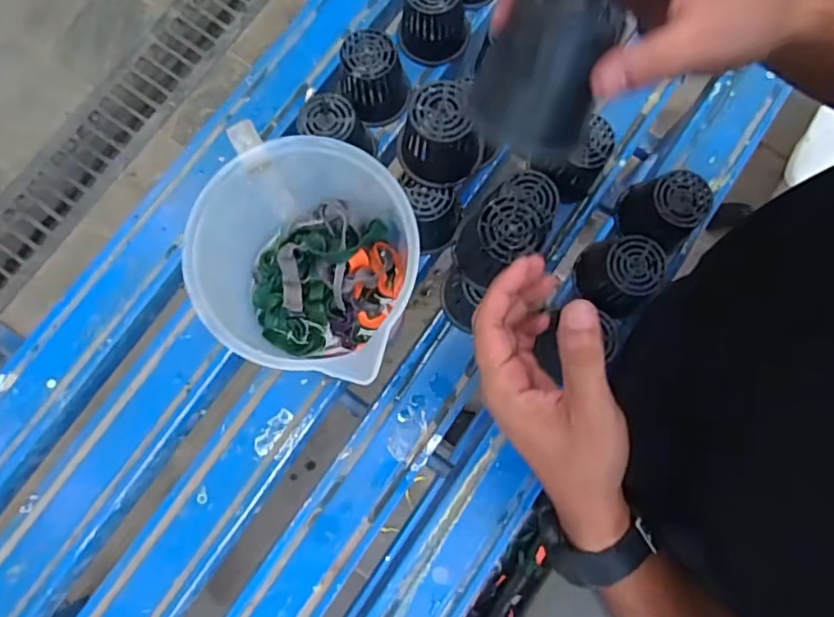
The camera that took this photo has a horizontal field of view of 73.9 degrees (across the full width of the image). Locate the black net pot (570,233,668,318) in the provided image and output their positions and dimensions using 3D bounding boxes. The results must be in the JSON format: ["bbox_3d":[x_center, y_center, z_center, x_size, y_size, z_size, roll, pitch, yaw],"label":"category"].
[{"bbox_3d":[0.197,-0.033,0.541,0.076,0.072,0.069,29,80,3],"label":"black net pot"}]

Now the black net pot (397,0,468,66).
[{"bbox_3d":[0.020,-0.309,0.584,0.074,0.066,0.069,0,80,-2],"label":"black net pot"}]

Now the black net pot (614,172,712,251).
[{"bbox_3d":[0.244,-0.098,0.552,0.072,0.064,0.058,24,80,2],"label":"black net pot"}]

